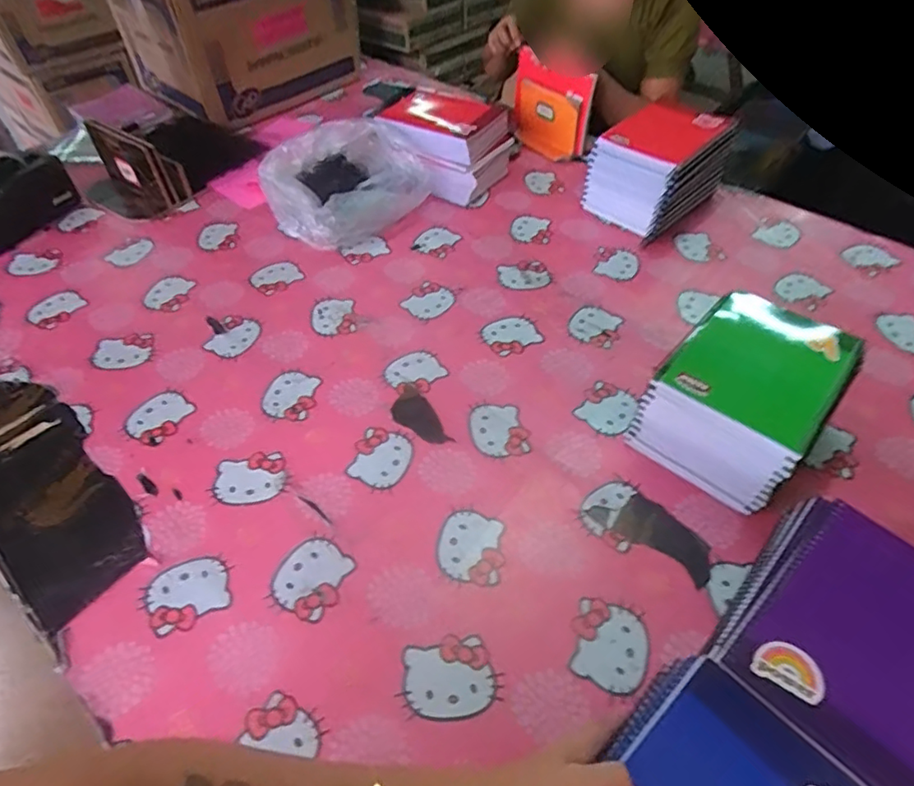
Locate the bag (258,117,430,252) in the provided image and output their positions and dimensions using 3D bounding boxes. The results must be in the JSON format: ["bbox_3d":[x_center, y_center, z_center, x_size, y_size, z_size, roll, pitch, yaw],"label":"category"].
[{"bbox_3d":[-0.198,-0.371,1.005,0.253,0.108,0.243,-31,55,-23],"label":"bag"}]

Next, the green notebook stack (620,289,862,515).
[{"bbox_3d":[0.323,0.008,0.646,0.154,0.134,0.183,36,59,28],"label":"green notebook stack"}]

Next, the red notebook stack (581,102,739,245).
[{"bbox_3d":[0.349,-0.386,0.978,0.196,0.145,0.158,-32,55,-24],"label":"red notebook stack"}]

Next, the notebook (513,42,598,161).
[{"bbox_3d":[0.181,-0.567,1.142,0.194,0.154,0.035,40,36,26],"label":"notebook"}]

